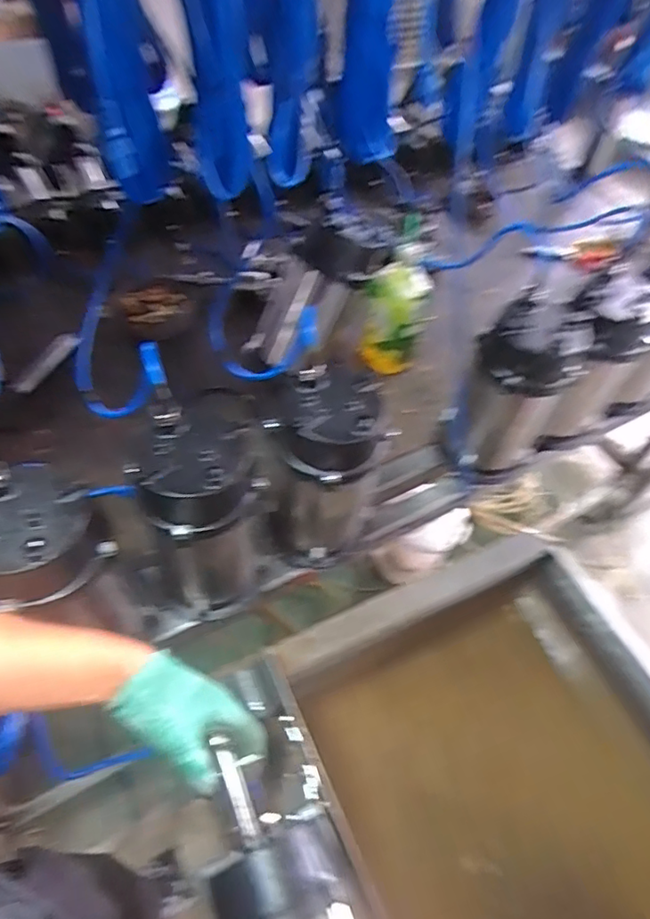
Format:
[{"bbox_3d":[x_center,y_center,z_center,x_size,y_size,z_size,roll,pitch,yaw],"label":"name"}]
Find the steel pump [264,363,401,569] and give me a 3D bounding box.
[{"bbox_3d":[0.000,0.026,0.677,0.131,0.261,0.115,9,53,2],"label":"steel pump"}]

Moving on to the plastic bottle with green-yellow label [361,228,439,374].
[{"bbox_3d":[0.114,-0.230,0.929,0.096,0.173,0.061,13,54,5],"label":"plastic bottle with green-yellow label"}]

